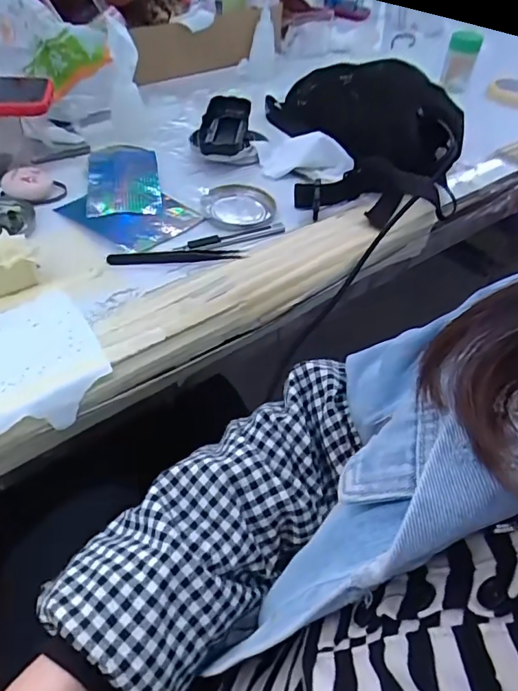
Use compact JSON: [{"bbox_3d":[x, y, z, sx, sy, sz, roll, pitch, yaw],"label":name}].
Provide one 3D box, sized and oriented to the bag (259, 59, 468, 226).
[{"bbox_3d":[0.132,-0.266,0.628,0.206,0.079,0.301,-9,51,-2],"label":"bag"}]

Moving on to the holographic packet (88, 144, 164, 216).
[{"bbox_3d":[-0.155,-0.191,0.587,0.079,0.014,0.149,-12,51,-5],"label":"holographic packet"}]

